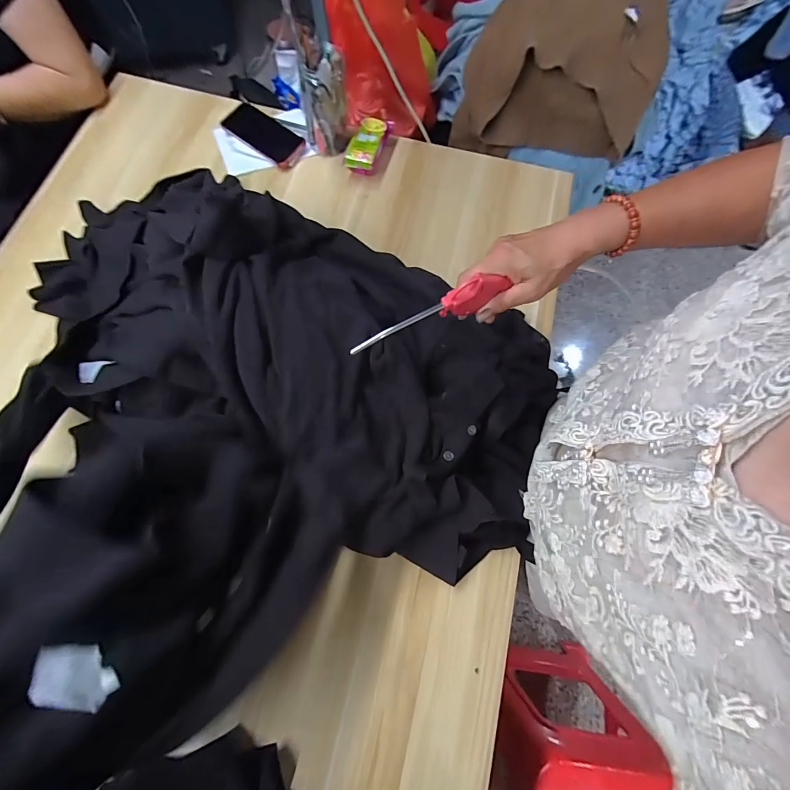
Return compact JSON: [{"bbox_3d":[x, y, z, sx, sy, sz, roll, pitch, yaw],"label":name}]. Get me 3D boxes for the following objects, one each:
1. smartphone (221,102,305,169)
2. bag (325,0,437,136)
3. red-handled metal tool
[{"bbox_3d":[-0.258,-0.515,0.729,0.160,0.011,0.071,34,82,4],"label":"smartphone"},{"bbox_3d":[-0.018,-0.723,0.748,0.223,0.301,0.121,-6,73,-4],"label":"bag"},{"bbox_3d":[0.035,-0.081,0.365,0.167,0.047,0.015,-24,75,-5],"label":"red-handled metal tool"}]

